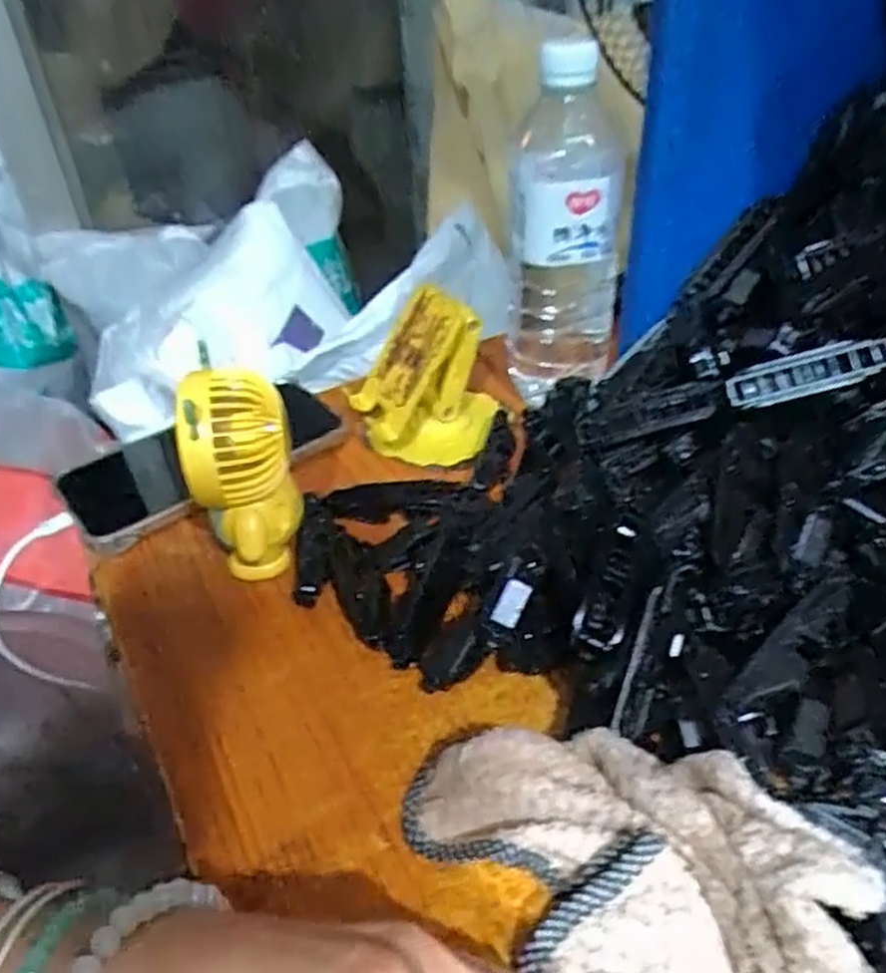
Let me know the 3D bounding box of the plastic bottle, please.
[{"bbox_3d":[0.073,-0.148,0.487,0.065,0.212,0.057,-4,39,2],"label":"plastic bottle"}]

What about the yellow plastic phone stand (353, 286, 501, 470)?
[{"bbox_3d":[-0.009,-0.065,0.484,0.092,0.093,0.066,-11,39,-7],"label":"yellow plastic phone stand"}]

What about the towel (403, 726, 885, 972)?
[{"bbox_3d":[0.067,0.137,0.250,0.106,0.050,0.183,-22,42,-19],"label":"towel"}]

